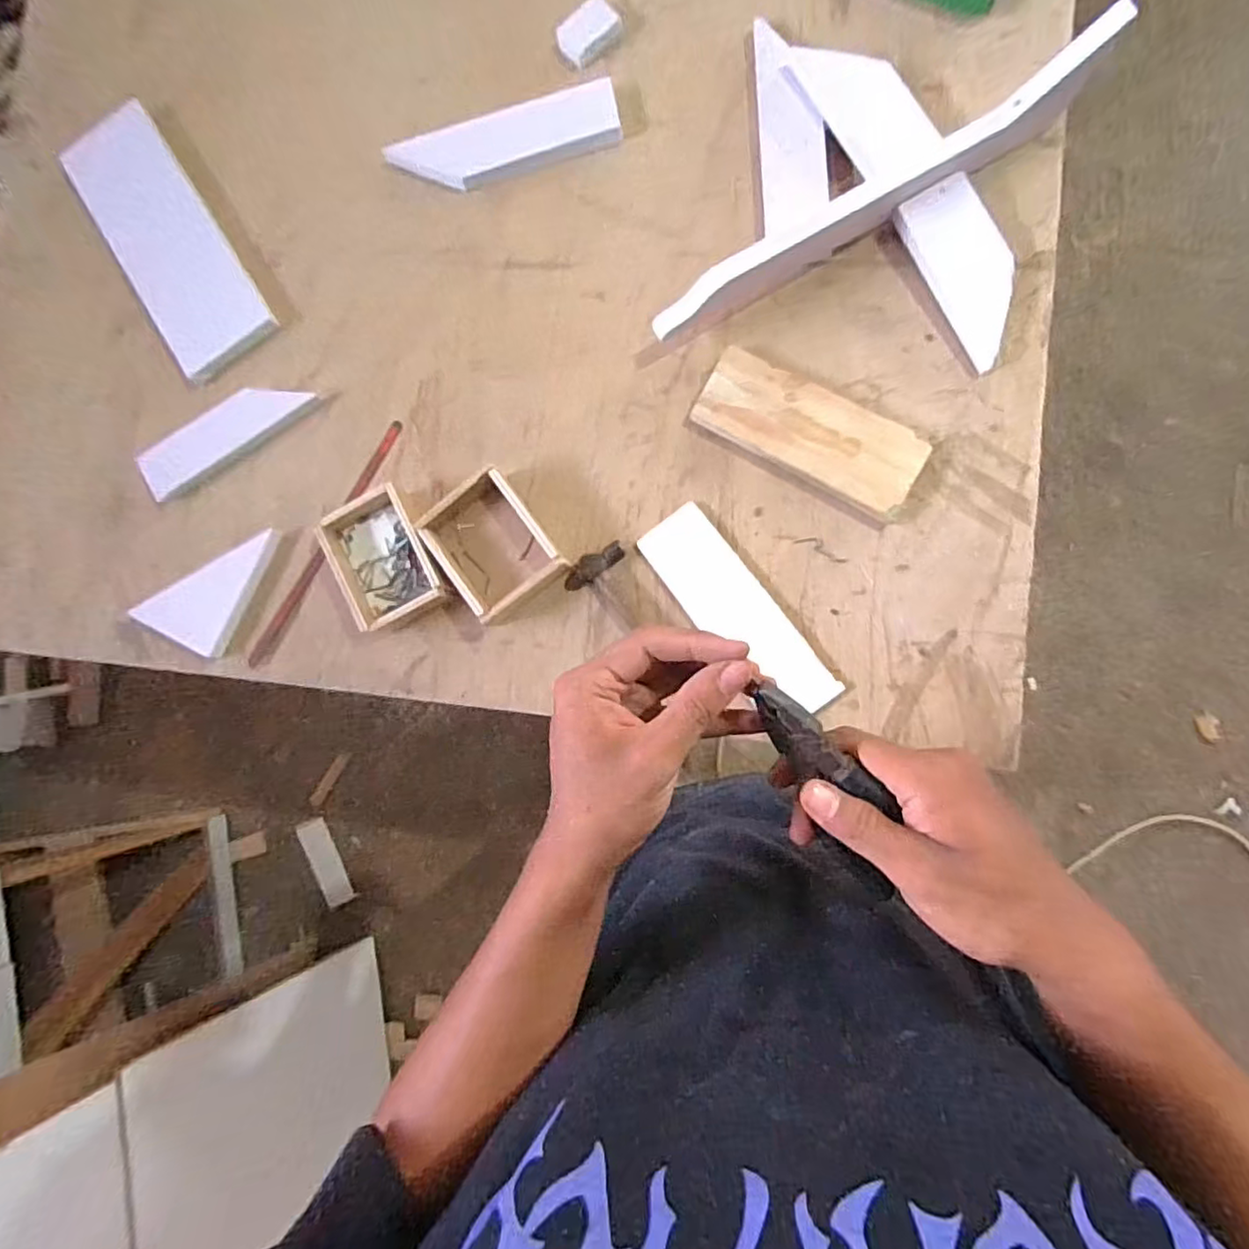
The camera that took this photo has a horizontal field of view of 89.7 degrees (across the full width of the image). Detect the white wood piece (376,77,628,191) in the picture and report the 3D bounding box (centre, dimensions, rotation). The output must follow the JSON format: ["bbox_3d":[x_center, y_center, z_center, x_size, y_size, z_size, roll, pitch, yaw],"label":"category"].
[{"bbox_3d":[-0.128,-0.521,0.672,0.243,0.020,0.061,-14,88,4],"label":"white wood piece"}]

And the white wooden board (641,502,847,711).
[{"bbox_3d":[0.112,-0.011,0.620,0.074,0.015,0.236,-38,87,3],"label":"white wooden board"}]

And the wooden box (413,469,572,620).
[{"bbox_3d":[-0.135,-0.082,0.644,0.103,0.050,0.133,-36,84,5],"label":"wooden box"}]

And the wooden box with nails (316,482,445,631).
[{"bbox_3d":[-0.249,-0.067,0.657,0.099,0.045,0.134,-26,85,5],"label":"wooden box with nails"}]

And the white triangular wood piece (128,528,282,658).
[{"bbox_3d":[-0.466,-0.053,0.695,0.112,0.015,0.149,24,91,4],"label":"white triangular wood piece"}]

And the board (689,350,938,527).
[{"bbox_3d":[0.181,-0.190,0.619,0.220,0.019,0.086,30,91,4],"label":"board"}]

